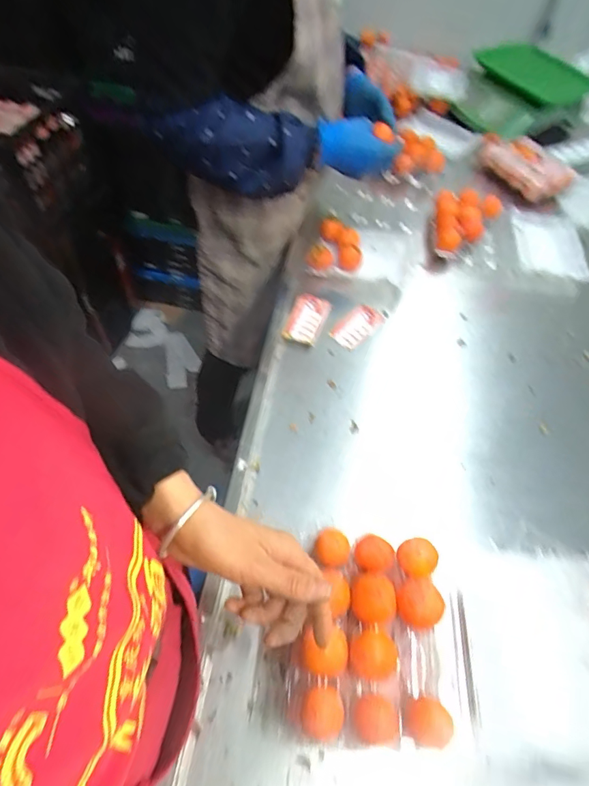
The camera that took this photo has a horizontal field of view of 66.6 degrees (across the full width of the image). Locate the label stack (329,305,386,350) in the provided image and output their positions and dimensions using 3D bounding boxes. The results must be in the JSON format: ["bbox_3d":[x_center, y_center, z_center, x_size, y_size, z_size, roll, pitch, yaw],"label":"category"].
[{"bbox_3d":[0.108,-0.115,0.767,0.054,0.010,0.099,39,62,20],"label":"label stack"}]

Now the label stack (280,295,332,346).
[{"bbox_3d":[0.020,-0.123,0.754,0.059,0.022,0.096,17,56,6],"label":"label stack"}]

